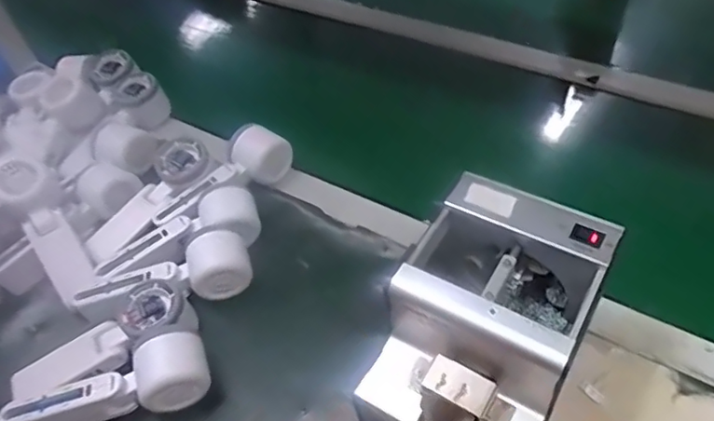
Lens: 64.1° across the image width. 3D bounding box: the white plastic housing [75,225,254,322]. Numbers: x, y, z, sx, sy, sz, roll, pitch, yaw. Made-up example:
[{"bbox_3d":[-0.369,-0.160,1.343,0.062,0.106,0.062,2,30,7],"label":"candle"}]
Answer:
[{"bbox_3d":[-0.185,0.070,0.553,0.165,0.053,0.058,-20,50,-11],"label":"white plastic housing"}]

